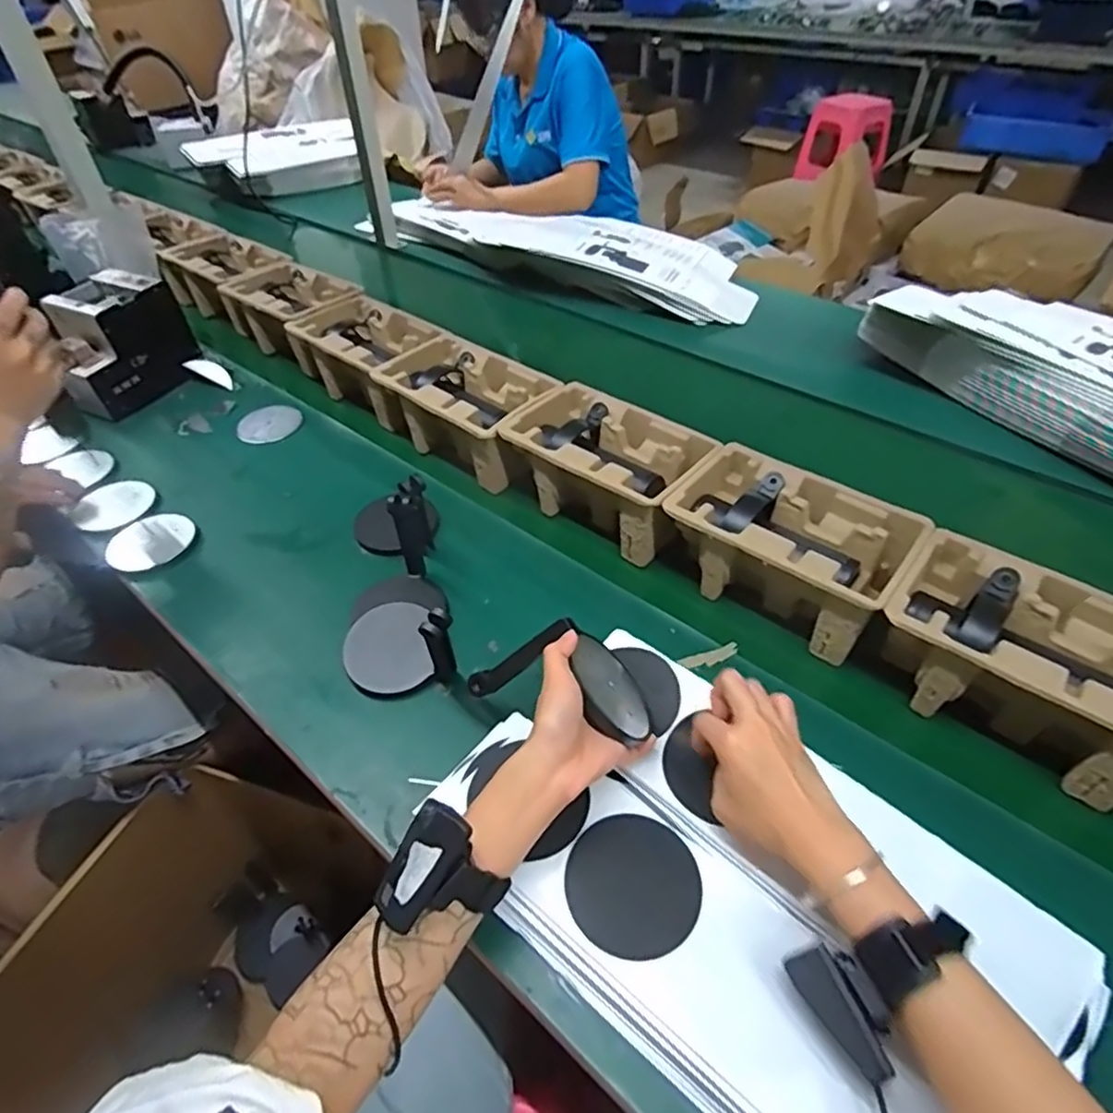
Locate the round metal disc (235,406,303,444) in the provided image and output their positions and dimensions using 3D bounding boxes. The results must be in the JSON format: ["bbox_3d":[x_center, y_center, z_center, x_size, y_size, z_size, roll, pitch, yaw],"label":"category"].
[{"bbox_3d":[-0.426,-0.198,0.947,0.089,0.005,0.094,0,48,0],"label":"round metal disc"}]

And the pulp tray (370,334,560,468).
[{"bbox_3d":[-0.127,-0.201,0.881,0.240,0.113,0.151,32,56,27],"label":"pulp tray"}]

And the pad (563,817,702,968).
[{"bbox_3d":[0.054,0.232,0.454,0.088,0.006,0.091,-6,55,8],"label":"pad"}]

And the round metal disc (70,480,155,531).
[{"bbox_3d":[-0.571,-0.067,0.816,0.090,0.013,0.090,0,48,0],"label":"round metal disc"}]

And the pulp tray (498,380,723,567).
[{"bbox_3d":[0.057,-0.110,0.767,0.232,0.092,0.144,29,54,24],"label":"pulp tray"}]

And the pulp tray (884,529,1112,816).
[{"bbox_3d":[0.405,0.094,0.563,0.221,0.115,0.144,31,55,26],"label":"pulp tray"}]

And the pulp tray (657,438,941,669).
[{"bbox_3d":[0.237,-0.006,0.671,0.225,0.116,0.145,32,55,26],"label":"pulp tray"}]

